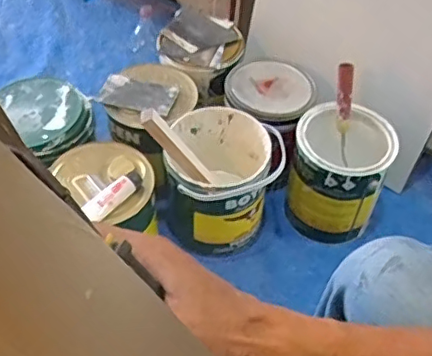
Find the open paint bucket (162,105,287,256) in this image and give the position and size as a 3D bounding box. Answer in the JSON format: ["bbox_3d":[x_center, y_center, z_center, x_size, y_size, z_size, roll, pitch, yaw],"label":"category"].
[{"bbox_3d":[0.008,0.010,0.967,0.182,0.199,0.176,2,49,-3],"label":"open paint bucket"}]

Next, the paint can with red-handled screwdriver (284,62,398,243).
[{"bbox_3d":[0.210,-0.026,0.970,0.150,0.237,0.160,2,49,-3],"label":"paint can with red-handled screwdriver"}]

